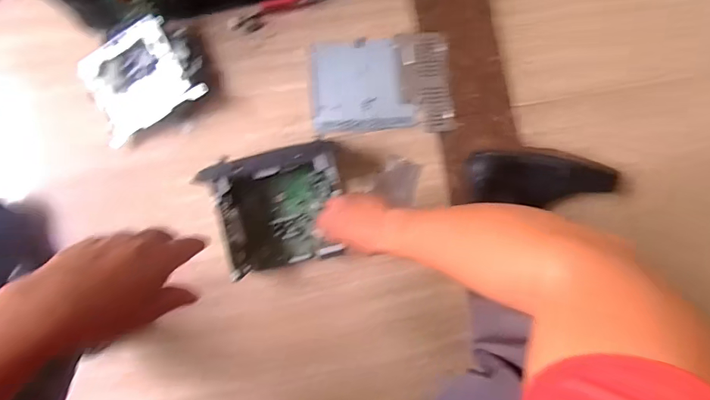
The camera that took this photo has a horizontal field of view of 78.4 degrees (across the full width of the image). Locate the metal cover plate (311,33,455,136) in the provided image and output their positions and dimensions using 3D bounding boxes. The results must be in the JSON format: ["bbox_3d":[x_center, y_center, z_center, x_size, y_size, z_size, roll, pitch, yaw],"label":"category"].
[{"bbox_3d":[0.047,-0.199,0.757,0.236,0.033,0.166,-4,87,-7],"label":"metal cover plate"}]

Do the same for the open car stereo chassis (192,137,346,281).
[{"bbox_3d":[-0.109,0.018,0.663,0.184,0.106,0.163,-13,89,-7],"label":"open car stereo chassis"}]

